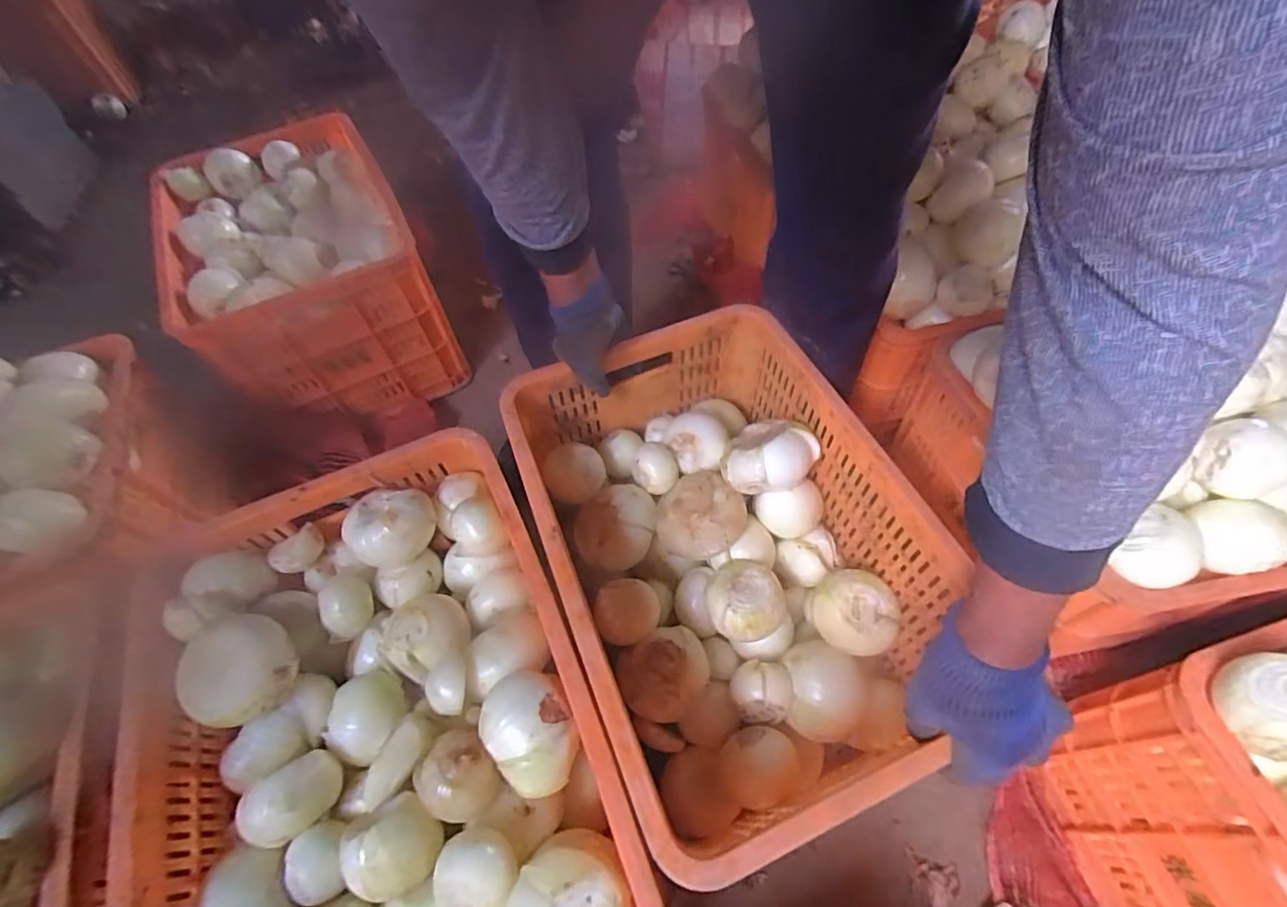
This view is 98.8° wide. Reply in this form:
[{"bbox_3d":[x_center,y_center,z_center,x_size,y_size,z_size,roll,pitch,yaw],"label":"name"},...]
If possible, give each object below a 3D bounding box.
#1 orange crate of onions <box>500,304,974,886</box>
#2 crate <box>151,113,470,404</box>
[{"bbox_3d":[0.088,0.121,0.653,0.357,0.247,0.527,-20,58,-8],"label":"orange crate of onions"},{"bbox_3d":[-0.613,-0.340,1.040,0.368,0.278,0.535,-26,59,-12],"label":"crate"}]

